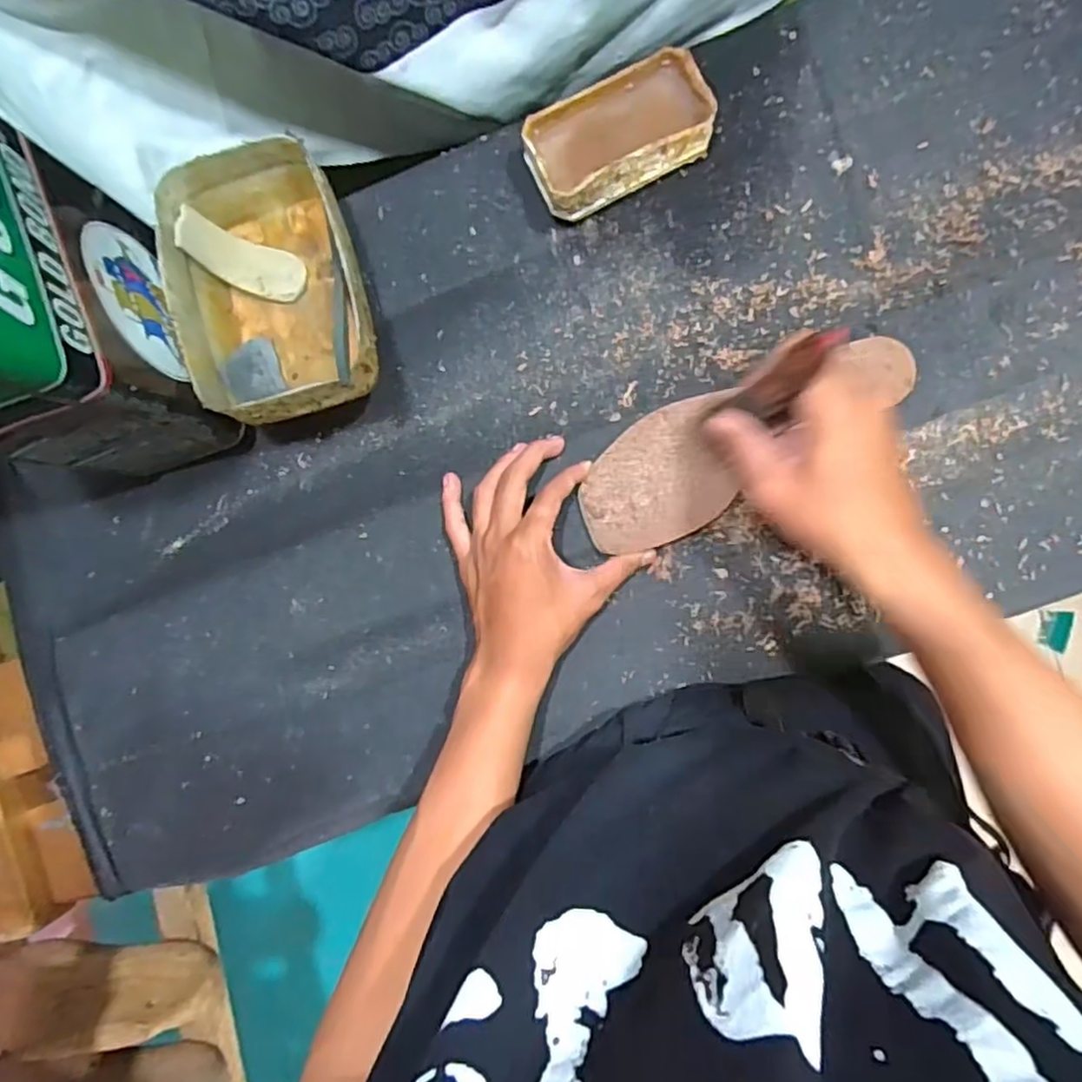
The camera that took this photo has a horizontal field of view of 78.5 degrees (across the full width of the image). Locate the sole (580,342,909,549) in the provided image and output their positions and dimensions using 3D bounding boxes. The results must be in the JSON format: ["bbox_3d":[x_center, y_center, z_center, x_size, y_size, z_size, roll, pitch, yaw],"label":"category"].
[{"bbox_3d":[0.138,-0.076,0.466,0.244,0.009,0.085,-30,85,5],"label":"sole"}]

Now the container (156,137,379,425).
[{"bbox_3d":[-0.189,-0.179,0.475,0.125,0.079,0.184,-18,86,6],"label":"container"}]

